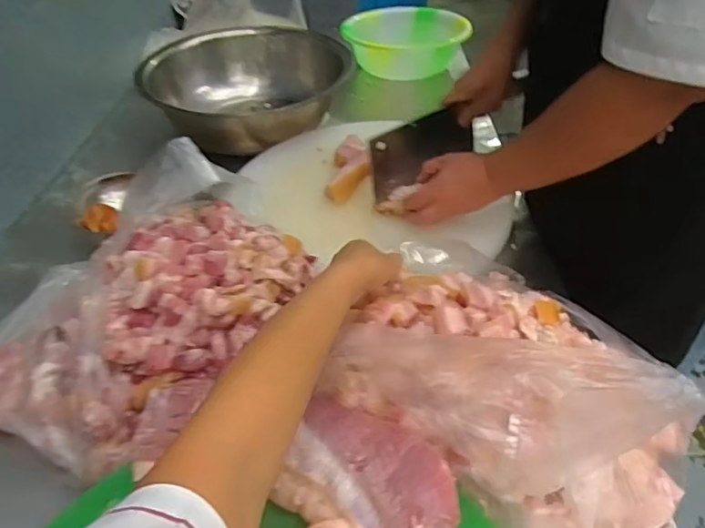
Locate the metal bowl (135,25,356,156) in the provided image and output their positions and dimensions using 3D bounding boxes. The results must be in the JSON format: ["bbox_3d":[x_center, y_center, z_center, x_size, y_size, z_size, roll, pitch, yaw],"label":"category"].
[{"bbox_3d":[-0.206,-0.361,1.074,0.355,0.138,0.300,13,44,22],"label":"metal bowl"}]

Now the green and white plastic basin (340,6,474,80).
[{"bbox_3d":[0.118,-0.524,1.239,0.270,0.085,0.246,11,43,20],"label":"green and white plastic basin"}]

